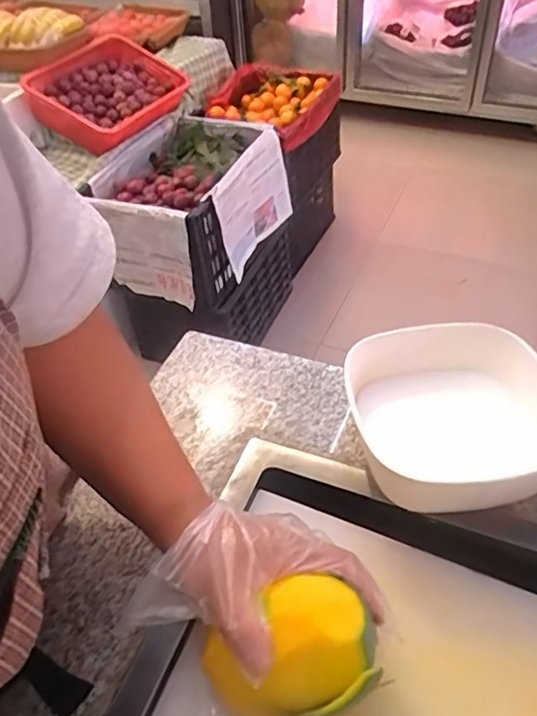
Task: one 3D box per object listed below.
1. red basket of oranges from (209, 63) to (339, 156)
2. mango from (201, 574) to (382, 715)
[{"bbox_3d":[0.013,-0.826,1.820,0.363,0.124,0.432,17,50,20],"label":"red basket of oranges"},{"bbox_3d":[0.013,0.180,0.332,0.093,0.072,0.071,-21,48,-14],"label":"mango"}]

